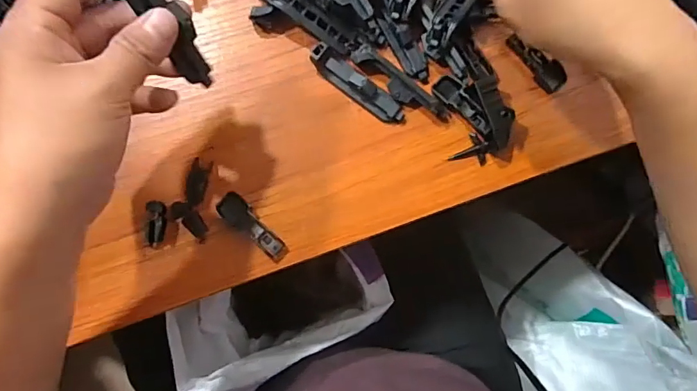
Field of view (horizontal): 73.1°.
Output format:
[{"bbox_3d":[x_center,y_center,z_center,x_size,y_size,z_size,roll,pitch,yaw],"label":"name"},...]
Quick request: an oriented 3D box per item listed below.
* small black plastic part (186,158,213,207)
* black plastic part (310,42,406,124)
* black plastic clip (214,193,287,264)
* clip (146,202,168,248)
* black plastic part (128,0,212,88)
[{"bbox_3d":[-0.101,-0.008,0.313,0.013,0.005,0.031,13,84,-2],"label":"small black plastic part"},{"bbox_3d":[0.007,-0.076,0.323,0.074,0.016,0.018,38,83,1],"label":"black plastic part"},{"bbox_3d":[-0.062,0.020,0.311,0.055,0.008,0.017,40,83,1],"label":"black plastic clip"},{"bbox_3d":[-0.124,0.018,0.304,0.008,0.015,0.028,4,84,-3],"label":"clip"},{"bbox_3d":[-0.087,-0.084,0.229,0.019,0.070,0.015,-32,44,-6],"label":"black plastic part"}]

